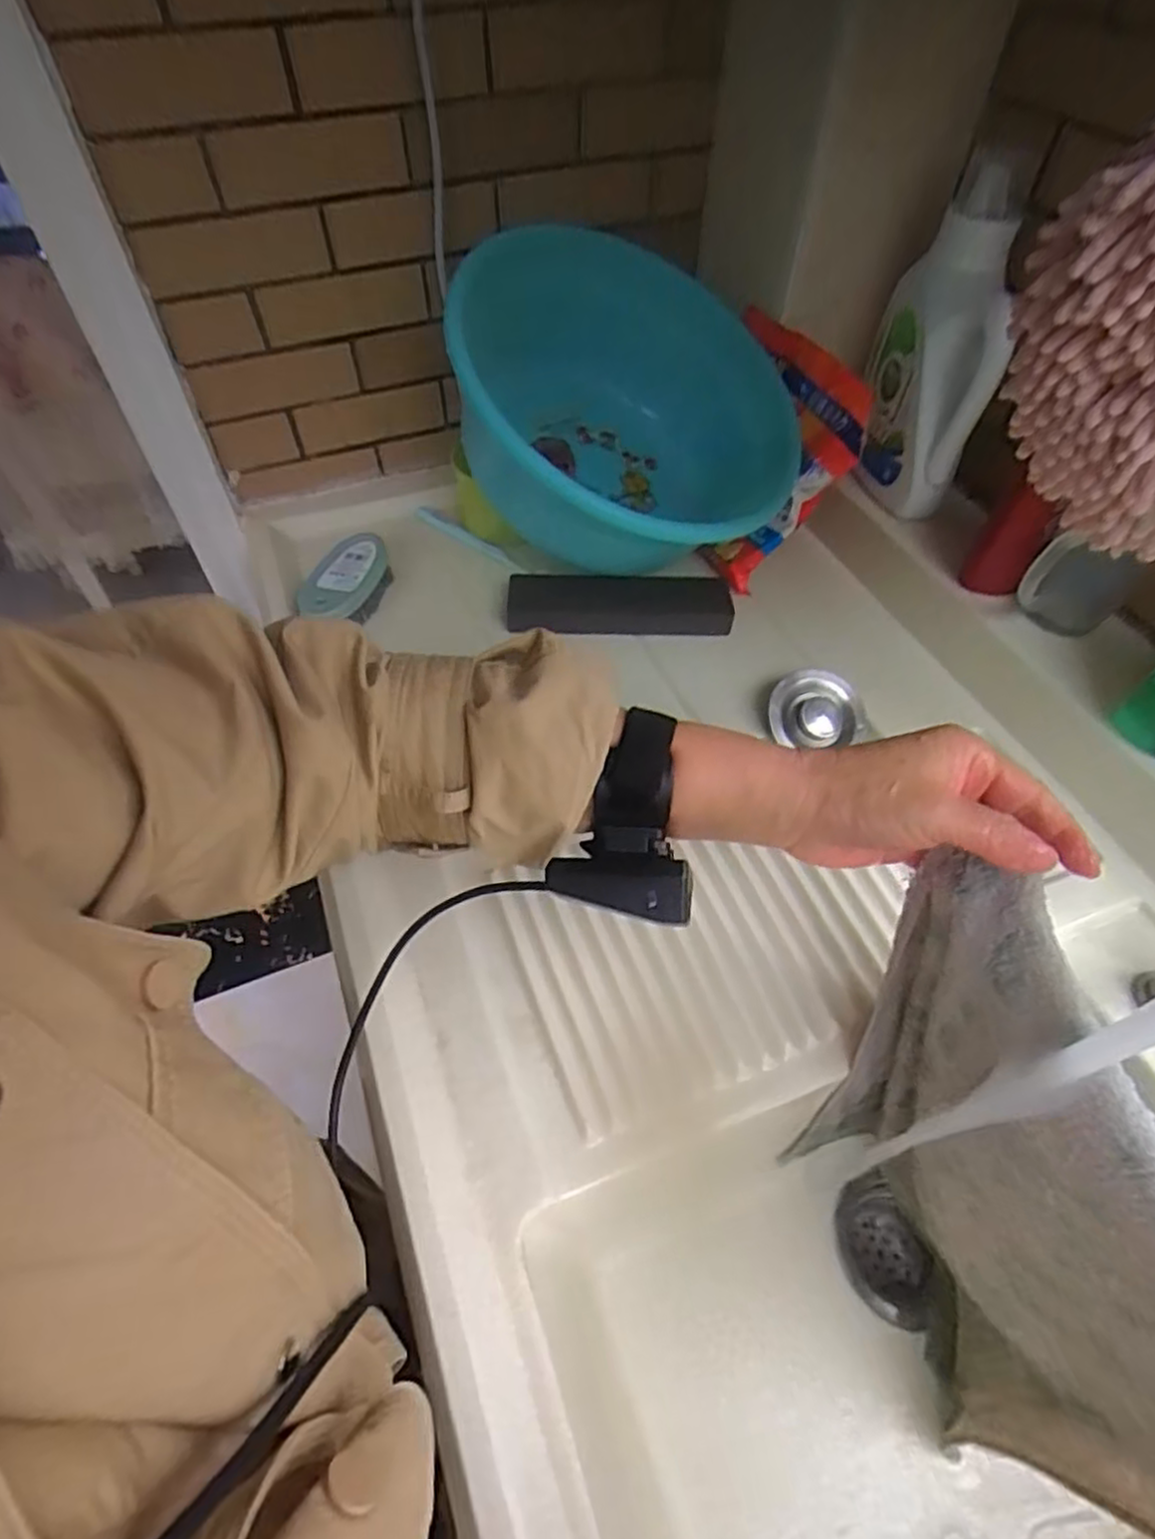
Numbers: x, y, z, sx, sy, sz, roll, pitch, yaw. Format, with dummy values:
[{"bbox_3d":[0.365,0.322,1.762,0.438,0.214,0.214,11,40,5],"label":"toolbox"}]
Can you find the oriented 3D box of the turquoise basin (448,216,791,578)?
[{"bbox_3d":[0.041,-0.316,0.648,0.313,0.149,0.313,17,74,-19],"label":"turquoise basin"}]

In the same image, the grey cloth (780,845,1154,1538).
[{"bbox_3d":[0.229,0.249,0.393,0.051,0.352,0.292,-20,56,-14],"label":"grey cloth"}]

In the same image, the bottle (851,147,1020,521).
[{"bbox_3d":[0.297,-0.348,0.607,0.081,0.250,0.104,6,30,4],"label":"bottle"}]

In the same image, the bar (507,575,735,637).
[{"bbox_3d":[0.037,-0.150,0.651,0.196,0.039,0.046,0,54,0],"label":"bar"}]

